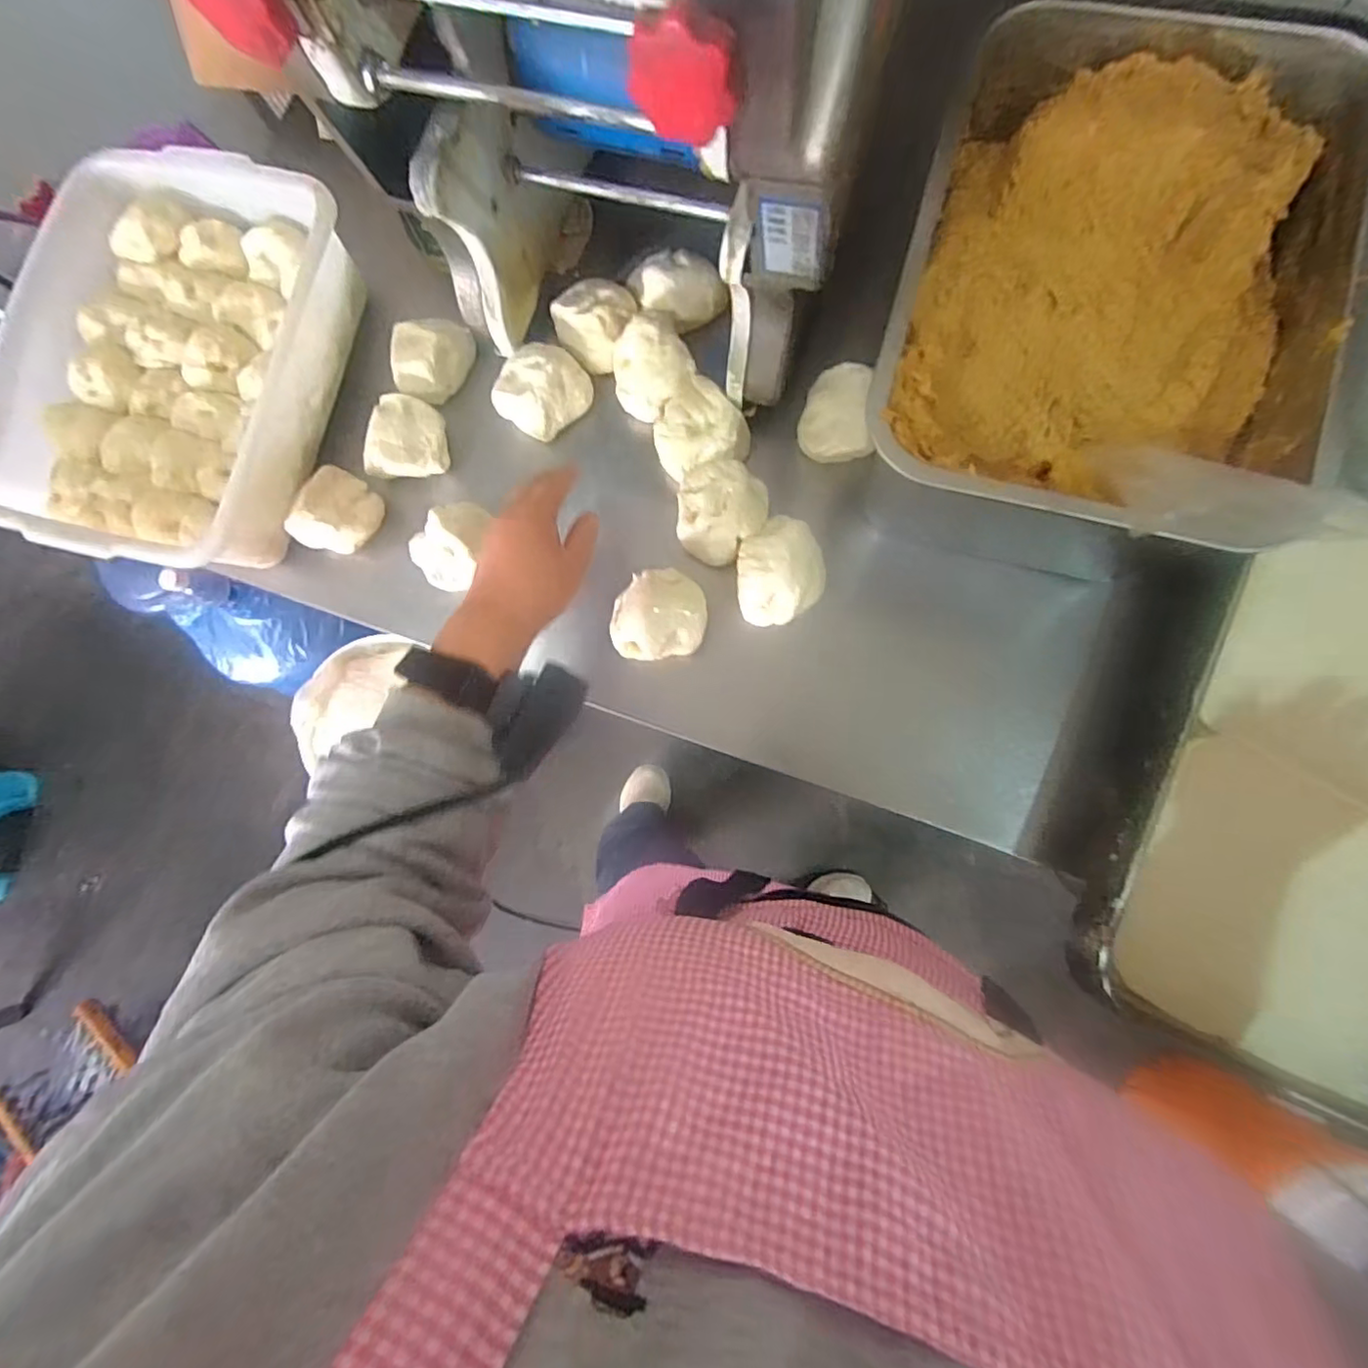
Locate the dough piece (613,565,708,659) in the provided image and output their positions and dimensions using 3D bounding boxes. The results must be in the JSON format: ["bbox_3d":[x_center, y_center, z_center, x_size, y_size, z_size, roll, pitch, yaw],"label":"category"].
[{"bbox_3d":[-0.022,-0.057,0.495,0.078,0.035,0.072,-1,83,6],"label":"dough piece"}]

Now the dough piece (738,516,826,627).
[{"bbox_3d":[0.081,-0.094,0.496,0.074,0.043,0.084,-4,82,5],"label":"dough piece"}]

